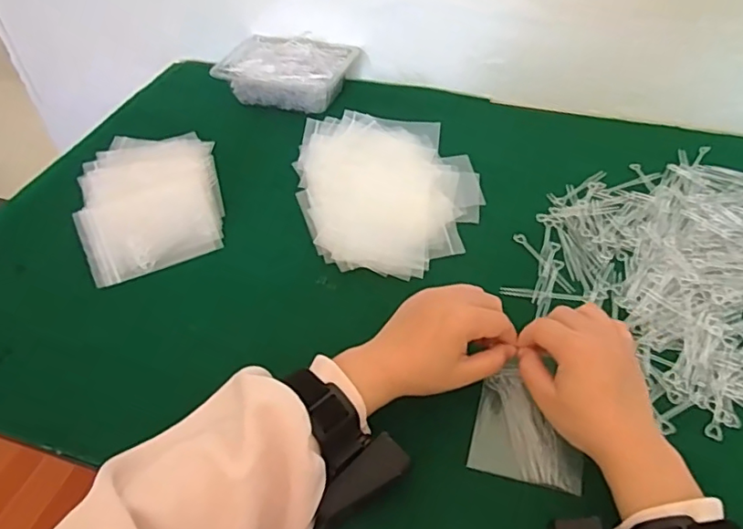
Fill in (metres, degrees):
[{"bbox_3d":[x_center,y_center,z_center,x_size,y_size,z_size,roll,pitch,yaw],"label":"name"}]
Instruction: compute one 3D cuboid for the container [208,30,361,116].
[{"bbox_3d":[-0.115,-0.268,0.792,0.175,0.053,0.116,11,49,14],"label":"container"}]

